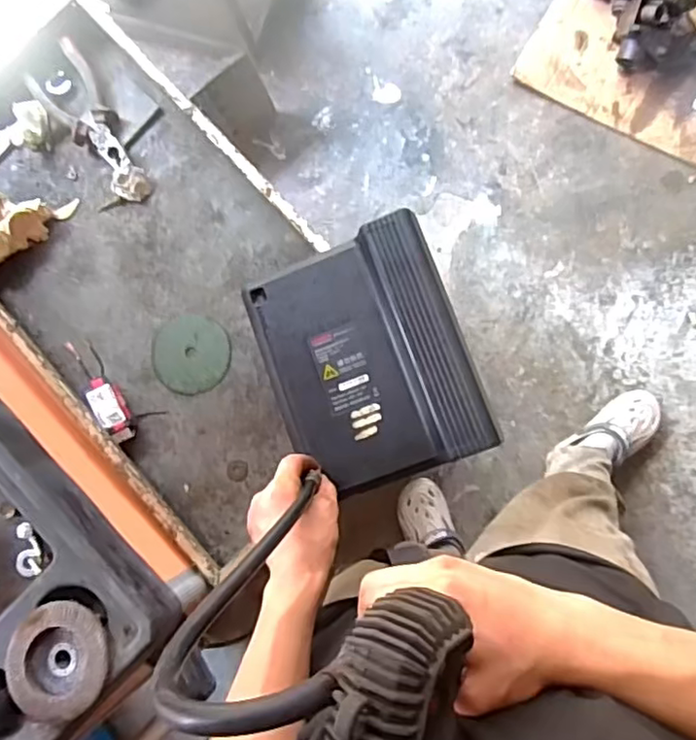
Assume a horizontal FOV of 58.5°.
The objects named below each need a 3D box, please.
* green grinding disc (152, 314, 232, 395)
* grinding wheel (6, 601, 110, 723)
[{"bbox_3d":[-0.186,-0.019,0.736,0.092,0.009,0.090,-1,84,7],"label":"green grinding disc"},{"bbox_3d":[-0.236,0.237,0.507,0.081,0.018,0.088,-1,84,7],"label":"grinding wheel"}]

